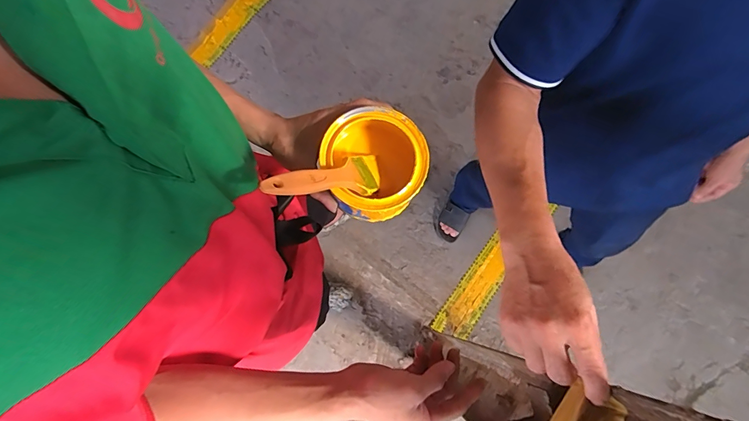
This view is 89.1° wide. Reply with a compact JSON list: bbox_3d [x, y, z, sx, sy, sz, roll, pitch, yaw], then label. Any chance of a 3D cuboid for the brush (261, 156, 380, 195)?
[{"bbox_3d":[-0.041,-0.028,0.359,0.011,0.154,0.041,-41,75,35],"label":"brush"}]

